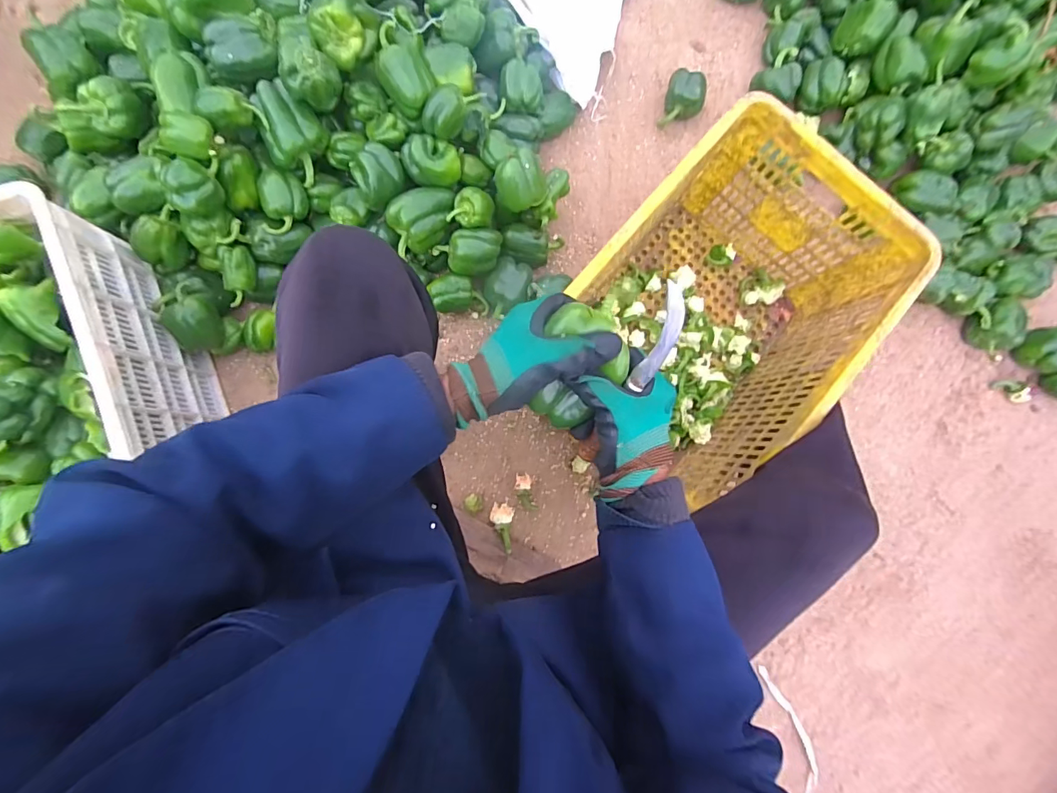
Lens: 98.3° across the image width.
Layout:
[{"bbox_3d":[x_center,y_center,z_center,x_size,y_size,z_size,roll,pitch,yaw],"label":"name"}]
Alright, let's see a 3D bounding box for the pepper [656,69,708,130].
[{"bbox_3d":[0.290,-0.558,0.856,0.068,0.060,0.077,10,84,-3],"label":"pepper"}]

